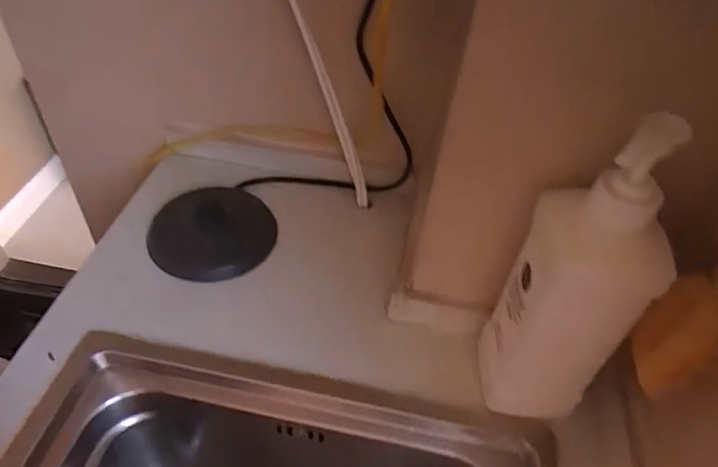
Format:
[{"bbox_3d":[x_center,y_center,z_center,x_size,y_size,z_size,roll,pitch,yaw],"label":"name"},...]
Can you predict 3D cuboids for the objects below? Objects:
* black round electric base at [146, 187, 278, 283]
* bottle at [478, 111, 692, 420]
[{"bbox_3d":[-0.168,-0.004,0.589,0.133,0.027,0.130,3,45,-3],"label":"black round electric base"},{"bbox_3d":[0.161,0.044,0.398,0.085,0.284,0.081,7,45,1],"label":"bottle"}]

